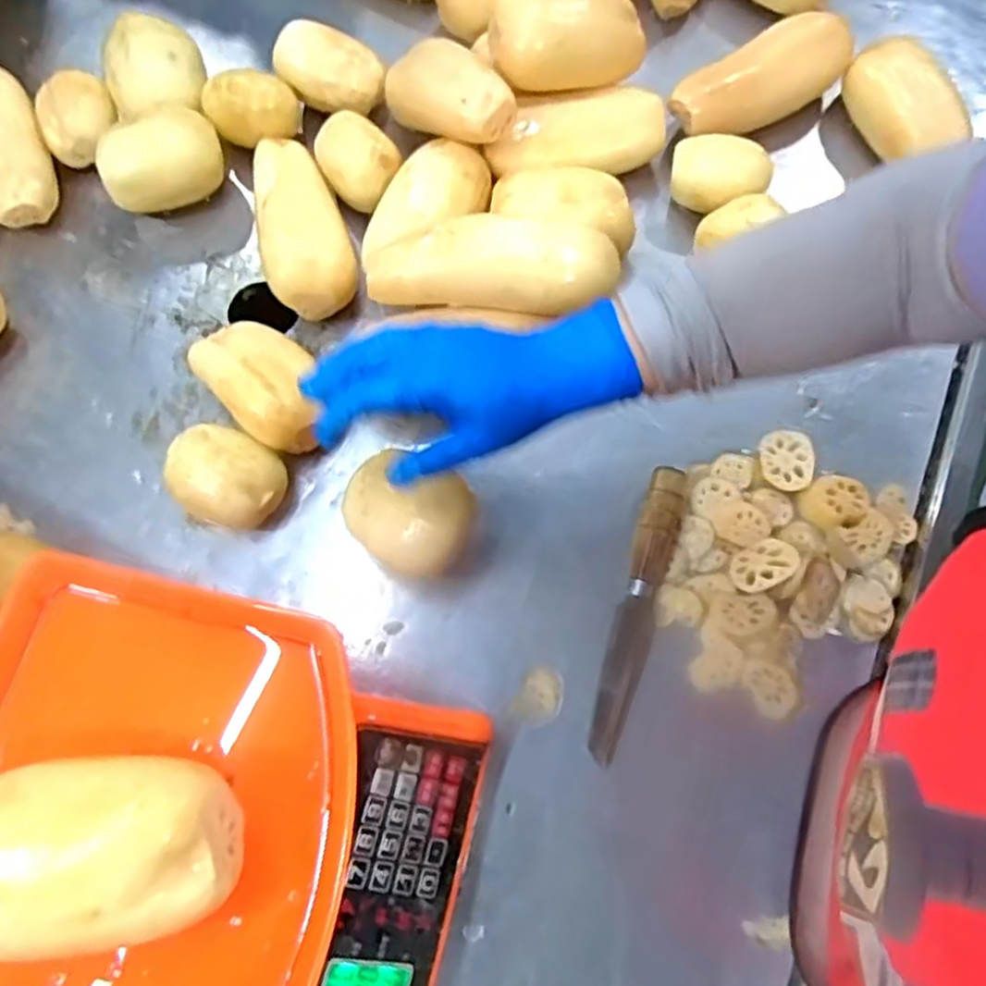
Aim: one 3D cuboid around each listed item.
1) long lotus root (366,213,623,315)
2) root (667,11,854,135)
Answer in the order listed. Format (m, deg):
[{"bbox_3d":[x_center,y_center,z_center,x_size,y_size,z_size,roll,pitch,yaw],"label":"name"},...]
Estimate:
[{"bbox_3d":[0.001,-0.159,0.531,0.173,0.057,0.062,0,72,2],"label":"long lotus root"},{"bbox_3d":[0.226,-0.340,0.627,0.161,0.061,0.057,-33,74,-9],"label":"root"}]

